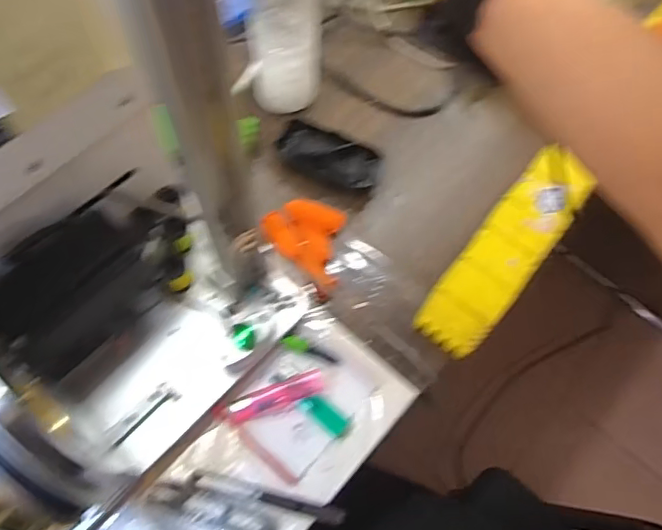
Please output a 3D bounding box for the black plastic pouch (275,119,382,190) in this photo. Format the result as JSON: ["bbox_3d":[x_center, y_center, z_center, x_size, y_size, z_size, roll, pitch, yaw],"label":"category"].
[{"bbox_3d":[-0.003,-0.112,0.592,0.105,0.026,0.046,23,67,8],"label":"black plastic pouch"}]

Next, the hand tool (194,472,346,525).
[{"bbox_3d":[-0.051,0.192,0.462,0.126,0.007,0.012,14,66,3],"label":"hand tool"}]

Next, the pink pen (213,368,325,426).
[{"bbox_3d":[-0.053,0.116,0.494,0.097,0.008,0.020,-19,68,-11],"label":"pink pen"}]

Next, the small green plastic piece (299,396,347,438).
[{"bbox_3d":[-0.005,0.131,0.495,0.044,0.004,0.018,39,70,14],"label":"small green plastic piece"}]

